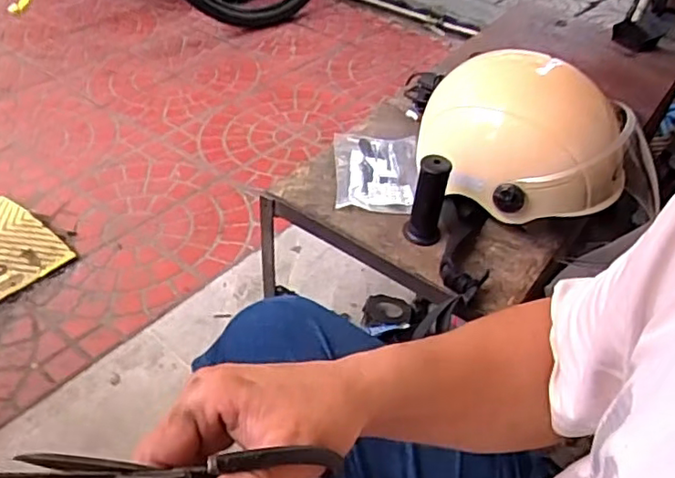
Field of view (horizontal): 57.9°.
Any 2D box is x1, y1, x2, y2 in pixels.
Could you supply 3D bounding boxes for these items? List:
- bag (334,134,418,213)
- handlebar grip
[{"bbox_3d":[0.053,-0.095,0.833,0.110,0.019,0.158,4,45,-4],"label":"bag"},{"bbox_3d":[0.104,-0.042,0.716,0.041,0.107,0.043,10,45,2],"label":"handlebar grip"}]

